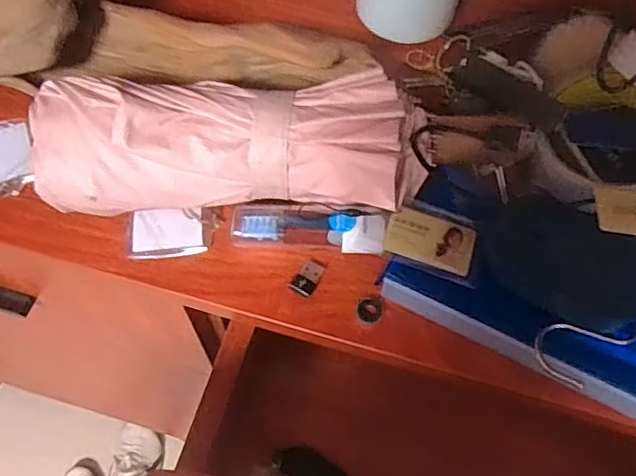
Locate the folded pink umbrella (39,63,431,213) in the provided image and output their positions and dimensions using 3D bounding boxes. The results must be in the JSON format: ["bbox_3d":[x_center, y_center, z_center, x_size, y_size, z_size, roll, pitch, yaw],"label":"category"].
[{"bbox_3d":[-0.048,-0.056,0.332,0.215,0.054,0.073,1,63,-1],"label":"folded pink umbrella"}]

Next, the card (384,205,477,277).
[{"bbox_3d":[0.064,0.001,0.333,0.050,0.004,0.030,18,64,7],"label":"card"}]

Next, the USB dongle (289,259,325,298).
[{"bbox_3d":[-0.006,0.024,0.351,0.014,0.005,0.022,24,65,10],"label":"USB dongle"}]

